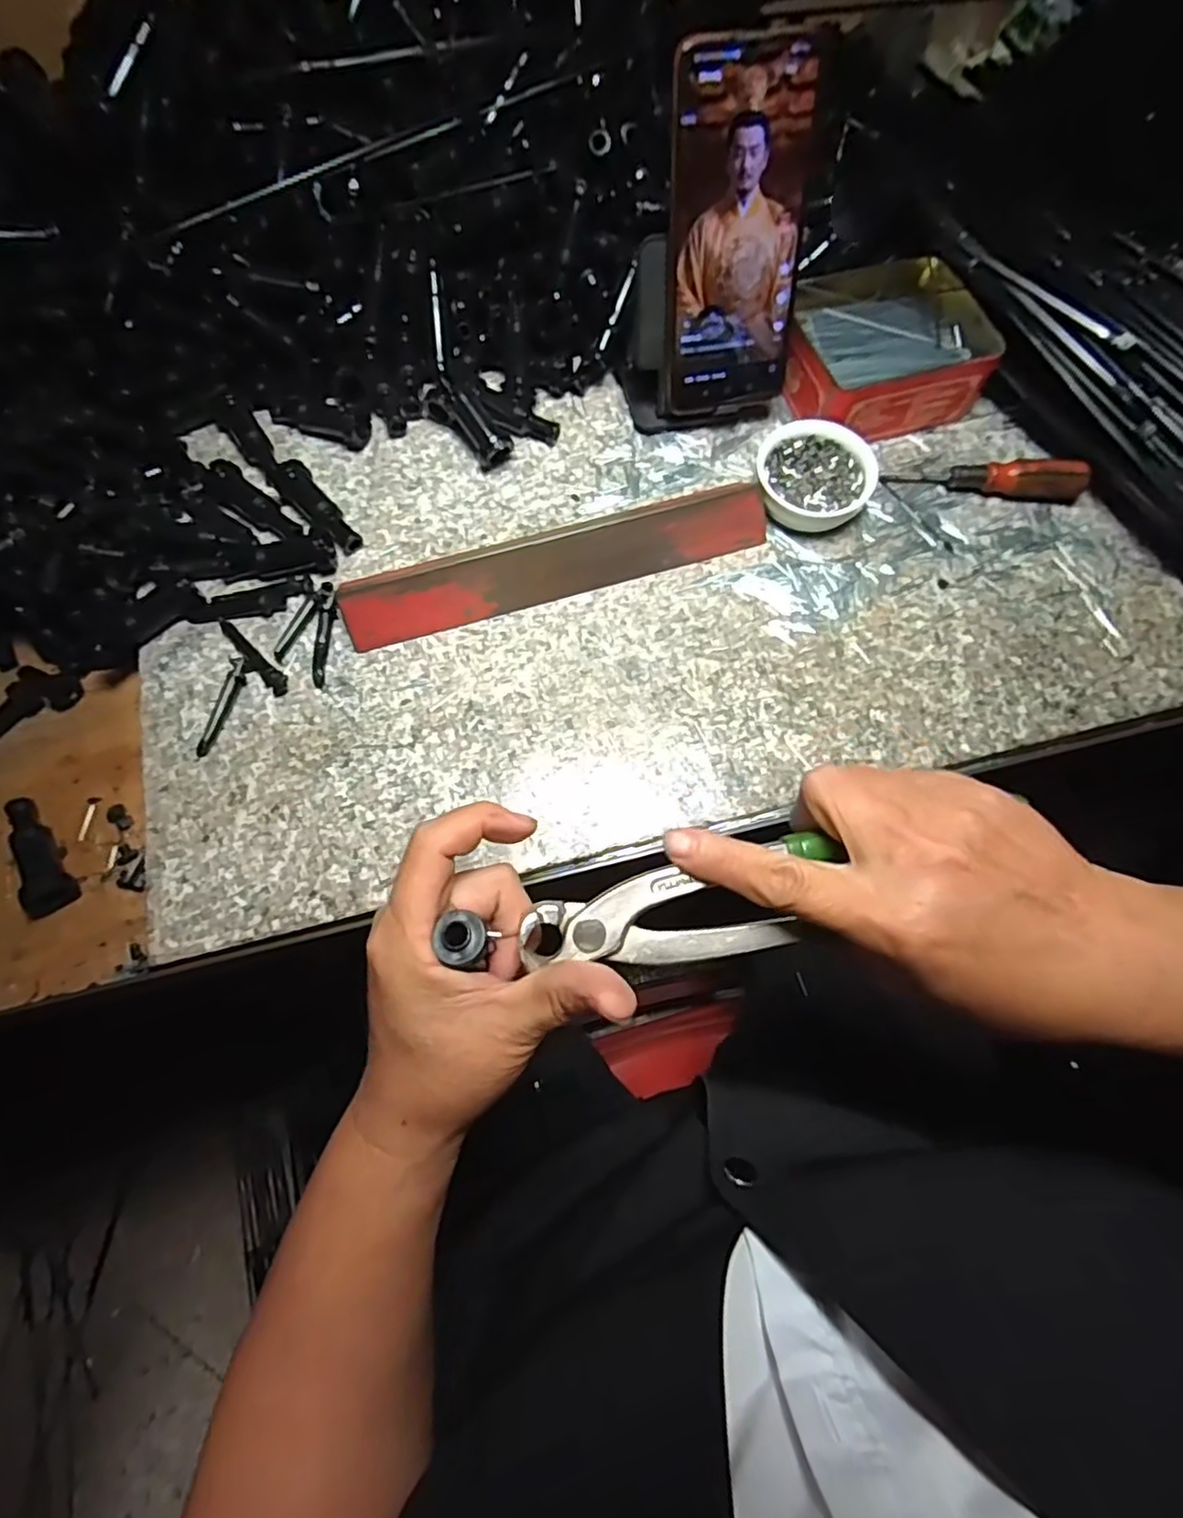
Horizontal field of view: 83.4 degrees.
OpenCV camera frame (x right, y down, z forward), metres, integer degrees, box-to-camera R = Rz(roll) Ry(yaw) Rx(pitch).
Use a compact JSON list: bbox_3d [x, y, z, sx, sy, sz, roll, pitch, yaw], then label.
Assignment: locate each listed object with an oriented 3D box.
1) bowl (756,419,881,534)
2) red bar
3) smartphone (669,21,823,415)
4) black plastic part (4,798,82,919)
[{"bbox_3d":[0.140,-0.178,0.419,0.070,0.025,0.064,0,70,0],"label":"bowl"},{"bbox_3d":[-0.017,-0.117,0.394,0.255,0.027,0.034,-17,71,-6],"label":"red bar"},{"bbox_3d":[0.083,-0.291,0.375,0.077,0.162,0.009,-10,45,-4],"label":"smartphone"},{"bbox_3d":[-0.302,0.052,0.358,0.023,0.015,0.072,-35,74,-12],"label":"black plastic part"}]

